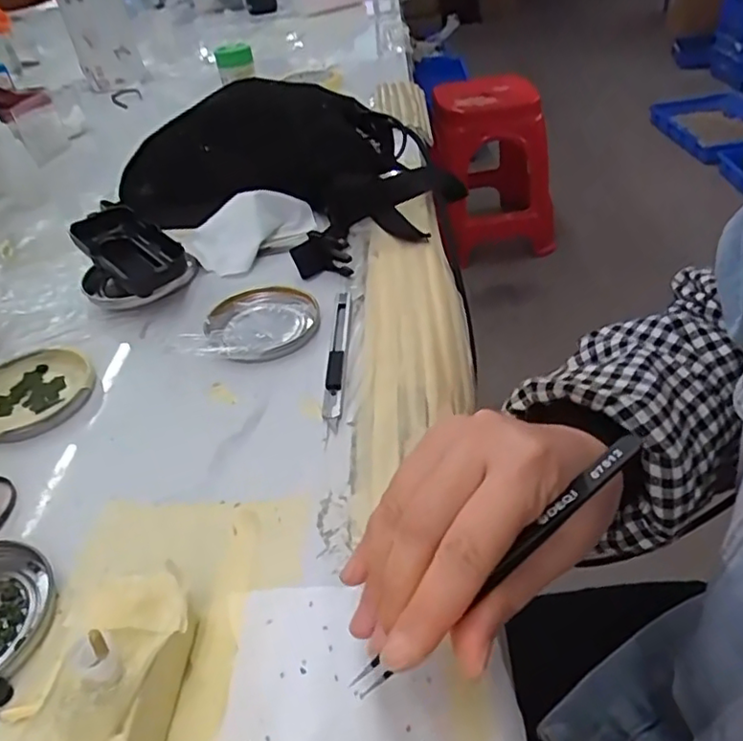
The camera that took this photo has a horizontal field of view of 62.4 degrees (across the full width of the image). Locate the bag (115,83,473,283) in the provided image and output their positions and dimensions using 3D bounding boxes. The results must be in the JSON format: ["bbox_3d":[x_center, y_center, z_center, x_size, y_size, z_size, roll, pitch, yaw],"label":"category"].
[{"bbox_3d":[-0.085,-0.194,0.561,0.235,0.088,0.282,-25,43,-20],"label":"bag"}]

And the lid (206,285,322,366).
[{"bbox_3d":[-0.076,-0.036,0.428,0.077,0.017,0.084,-4,40,4],"label":"lid"}]

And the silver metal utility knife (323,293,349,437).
[{"bbox_3d":[-0.022,-0.013,0.402,0.010,0.013,0.134,-4,40,5],"label":"silver metal utility knife"}]

